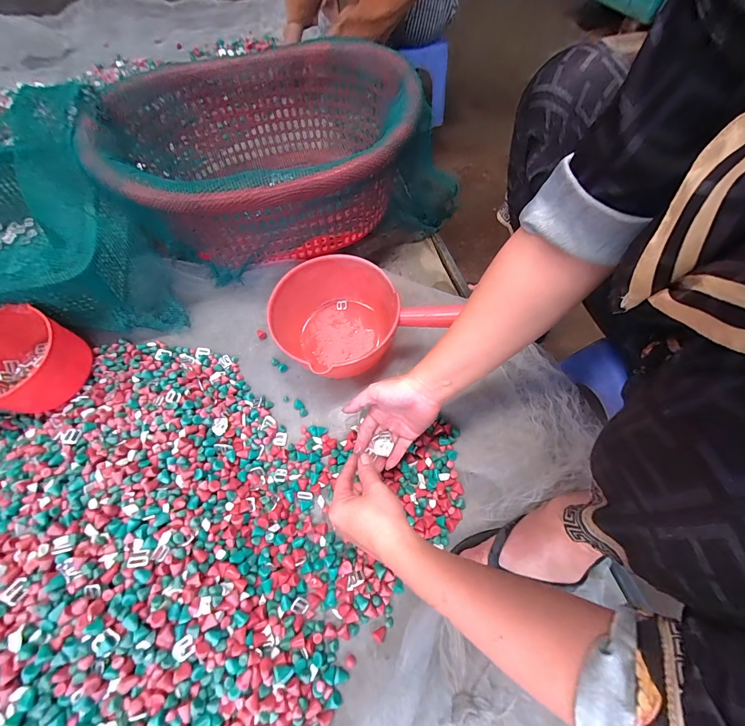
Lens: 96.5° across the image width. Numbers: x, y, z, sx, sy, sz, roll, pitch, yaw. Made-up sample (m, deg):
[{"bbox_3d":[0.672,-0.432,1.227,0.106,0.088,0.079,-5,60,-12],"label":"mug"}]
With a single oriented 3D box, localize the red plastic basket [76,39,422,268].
[{"bbox_3d":[-0.181,-0.376,0.613,0.500,0.207,0.392,-9,64,-6],"label":"red plastic basket"}]

